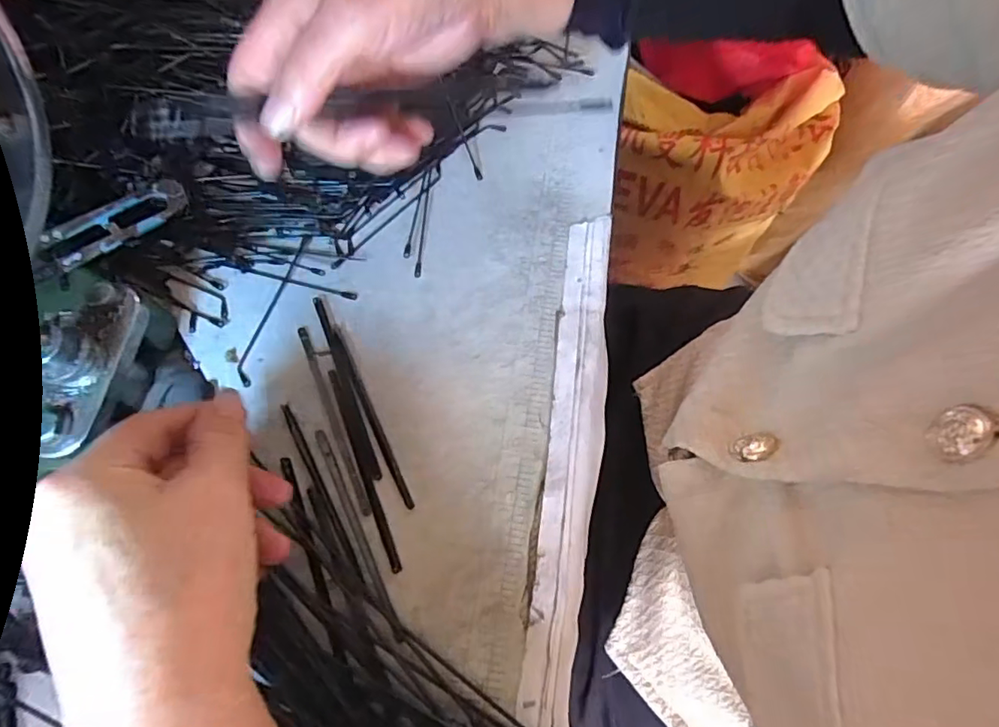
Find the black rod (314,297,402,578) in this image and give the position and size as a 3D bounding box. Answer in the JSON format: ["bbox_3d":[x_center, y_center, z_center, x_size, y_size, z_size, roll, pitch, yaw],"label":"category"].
[{"bbox_3d":[-0.063,0.047,0.260,0.005,0.004,0.098,-22,70,-8],"label":"black rod"}]

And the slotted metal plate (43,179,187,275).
[{"bbox_3d":[-0.191,-0.072,0.283,0.020,0.009,0.068,41,61,12],"label":"slotted metal plate"}]

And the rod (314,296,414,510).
[{"bbox_3d":[-0.067,0.016,0.272,0.005,0.005,0.117,-26,71,-9],"label":"rod"}]

